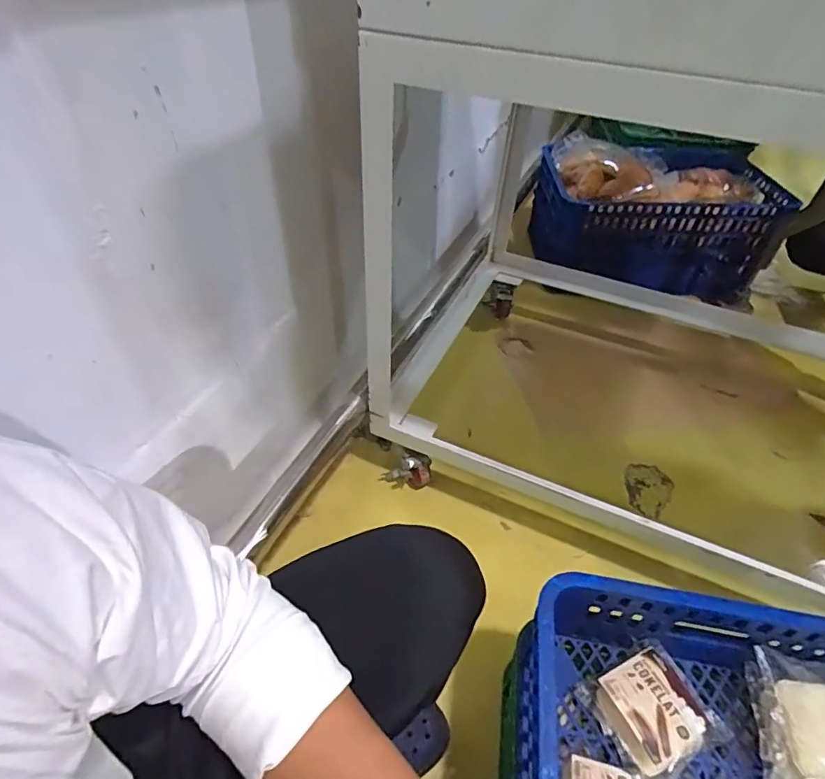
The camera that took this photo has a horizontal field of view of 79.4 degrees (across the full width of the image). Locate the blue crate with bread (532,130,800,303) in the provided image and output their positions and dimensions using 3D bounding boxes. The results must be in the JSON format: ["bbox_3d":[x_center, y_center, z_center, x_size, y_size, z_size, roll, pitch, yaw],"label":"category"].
[{"bbox_3d":[0.683,-0.516,1.465,0.630,0.285,0.412,10,46,7],"label":"blue crate with bread"}]

